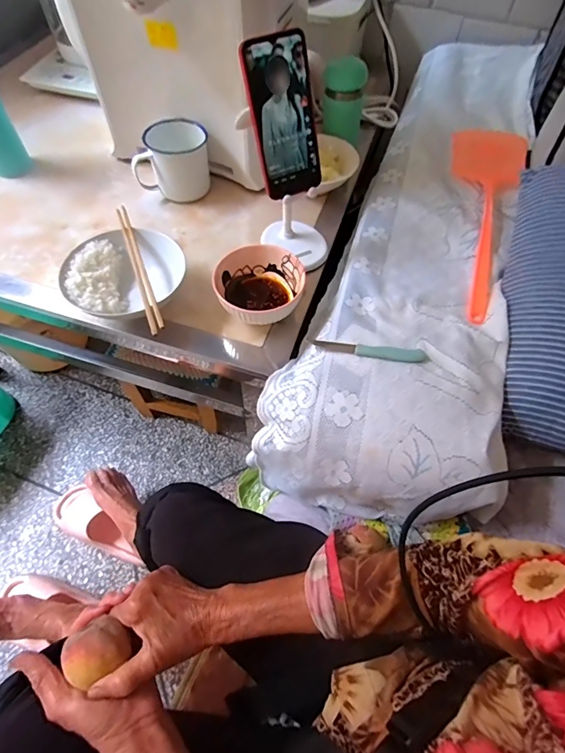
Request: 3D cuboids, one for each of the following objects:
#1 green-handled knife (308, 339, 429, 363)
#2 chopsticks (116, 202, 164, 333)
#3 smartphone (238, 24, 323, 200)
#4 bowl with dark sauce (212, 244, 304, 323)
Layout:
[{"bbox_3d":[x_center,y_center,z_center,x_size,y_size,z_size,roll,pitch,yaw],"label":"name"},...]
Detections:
[{"bbox_3d":[0.105,-0.031,0.493,0.139,0.013,0.018,7,59,1],"label":"green-handled knife"},{"bbox_3d":[-0.184,-0.142,0.518,0.015,0.011,0.228,-18,61,-13],"label":"chopsticks"},{"bbox_3d":[0.002,-0.301,0.479,0.076,0.161,0.006,-22,41,-8],"label":"smartphone"},{"bbox_3d":[-0.031,-0.119,0.540,0.113,0.051,0.111,1,59,-2],"label":"bowl with dark sauce"}]

